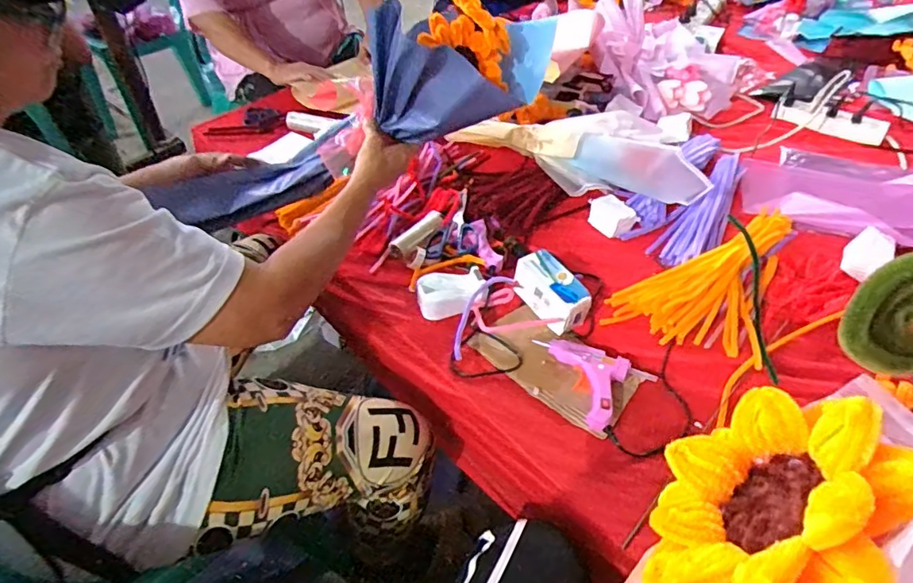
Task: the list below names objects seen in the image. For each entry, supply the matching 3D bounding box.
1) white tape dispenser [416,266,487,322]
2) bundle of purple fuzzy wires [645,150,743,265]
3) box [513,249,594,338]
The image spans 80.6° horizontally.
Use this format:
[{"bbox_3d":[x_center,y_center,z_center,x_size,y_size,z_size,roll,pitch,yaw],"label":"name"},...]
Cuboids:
[{"bbox_3d":[-0.006,0.002,0.774,0.097,0.034,0.067,-7,45,-5],"label":"white tape dispenser"},{"bbox_3d":[0.413,-0.140,0.880,0.082,0.035,0.297,27,52,26],"label":"bundle of purple fuzzy wires"},{"bbox_3d":[0.131,0.001,0.748,0.058,0.065,0.108,-24,49,-20],"label":"box"}]

